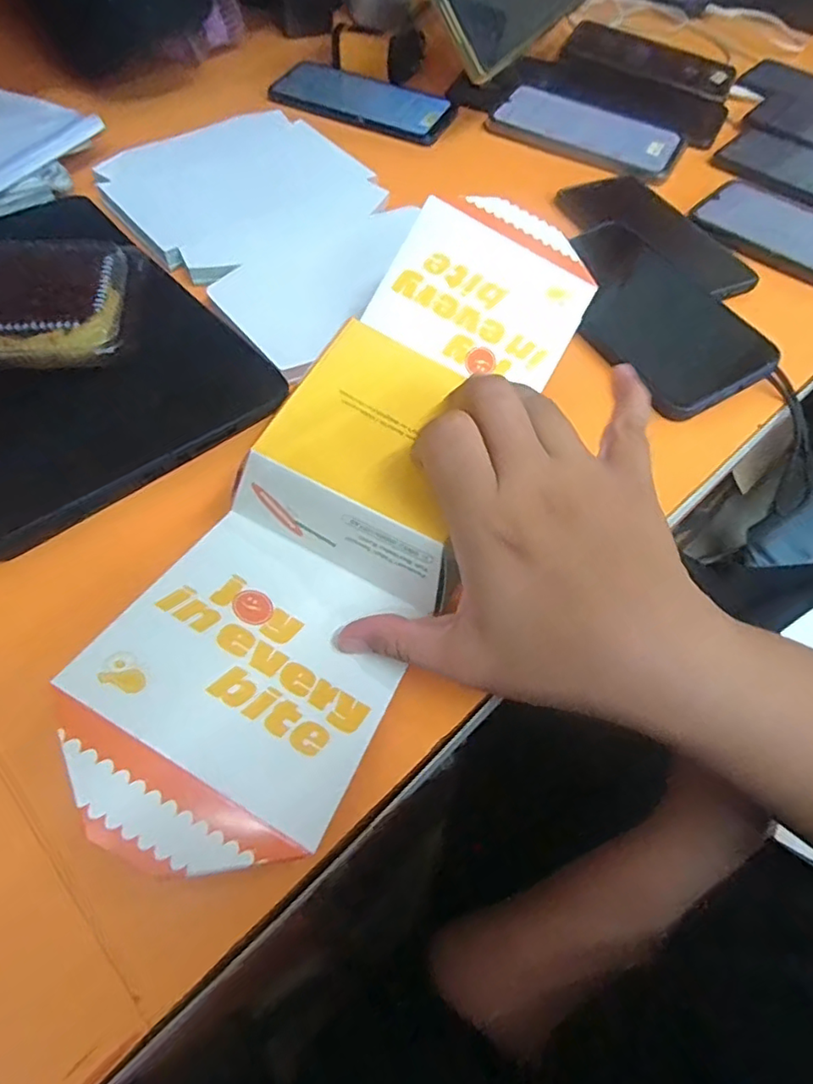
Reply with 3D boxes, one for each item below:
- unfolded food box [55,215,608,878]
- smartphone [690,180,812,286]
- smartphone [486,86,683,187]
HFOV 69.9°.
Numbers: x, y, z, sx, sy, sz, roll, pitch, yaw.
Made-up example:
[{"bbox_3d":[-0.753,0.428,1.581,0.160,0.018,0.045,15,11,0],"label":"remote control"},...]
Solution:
[{"bbox_3d":[-0.013,-0.037,0.271,0.101,0.052,0.344,24,65,9],"label":"unfolded food box"},{"bbox_3d":[0.307,-0.229,0.447,0.086,0.013,0.168,-38,68,-22],"label":"smartphone"},{"bbox_3d":[0.161,-0.369,0.523,0.166,0.013,0.079,28,62,13],"label":"smartphone"}]

